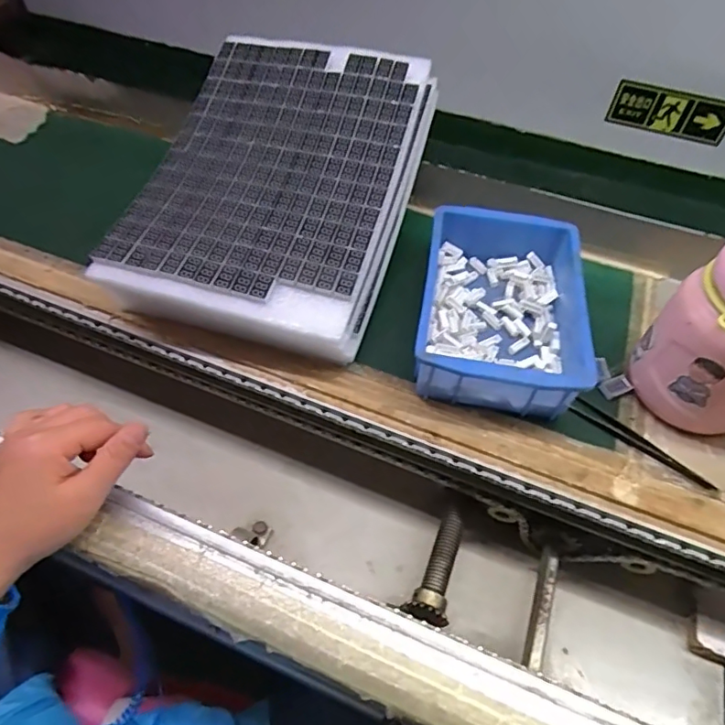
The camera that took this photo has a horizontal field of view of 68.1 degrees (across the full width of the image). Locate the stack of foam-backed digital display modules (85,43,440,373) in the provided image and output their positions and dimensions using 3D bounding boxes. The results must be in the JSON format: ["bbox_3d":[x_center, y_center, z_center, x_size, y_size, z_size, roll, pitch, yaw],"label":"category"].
[{"bbox_3d":[-0.077,-0.176,0.506,0.233,0.057,0.317,12,65,14],"label":"stack of foam-backed digital display modules"}]

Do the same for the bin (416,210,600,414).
[{"bbox_3d":[0.118,-0.048,0.470,0.126,0.062,0.194,9,53,5],"label":"bin"}]

